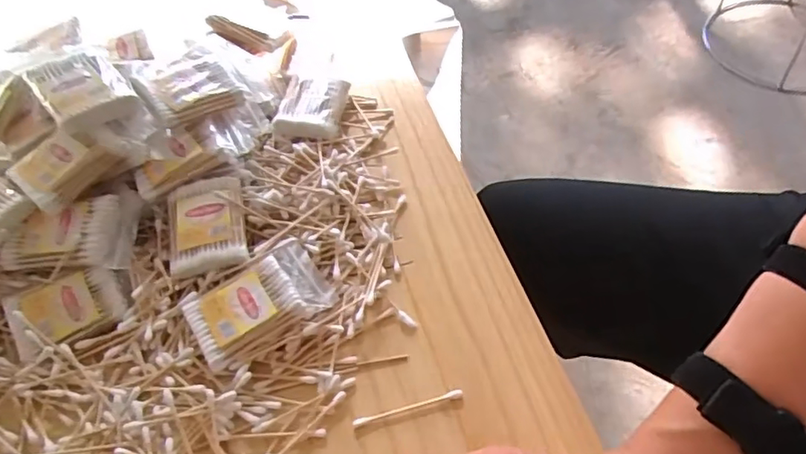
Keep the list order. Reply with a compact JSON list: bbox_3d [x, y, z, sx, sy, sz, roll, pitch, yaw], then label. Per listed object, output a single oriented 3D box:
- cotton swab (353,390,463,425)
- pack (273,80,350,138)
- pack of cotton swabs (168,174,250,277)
[{"bbox_3d":[0.003,0.115,0.367,0.071,0.006,0.006,-12,51,-7],"label":"cotton swab"},{"bbox_3d":[-0.081,-0.110,0.515,0.056,0.020,0.062,1,54,5],"label":"pack"},{"bbox_3d":[-0.146,-0.002,0.430,0.057,0.016,0.072,-13,64,-3],"label":"pack of cotton swabs"}]

